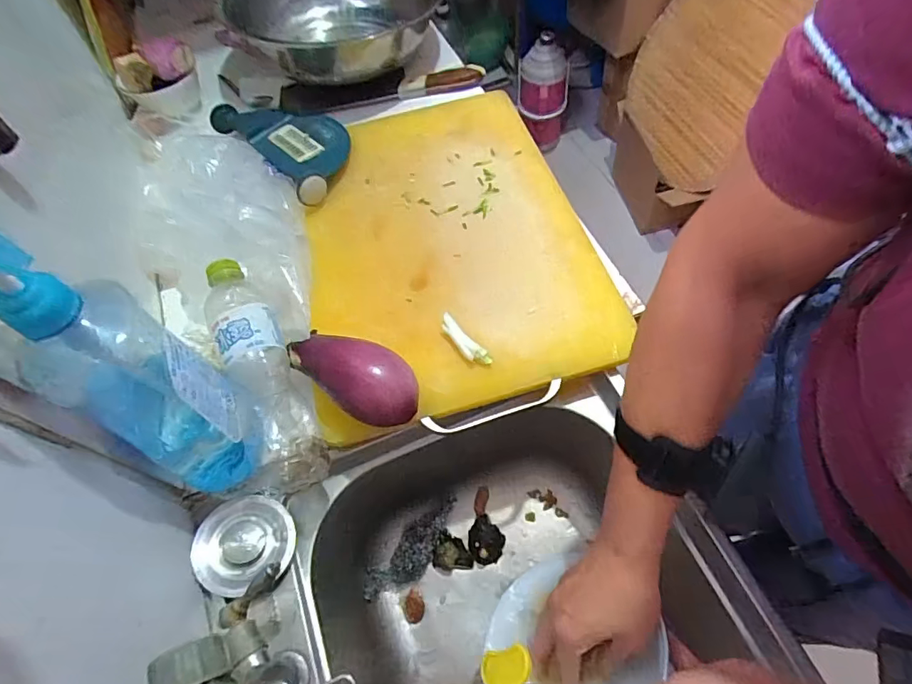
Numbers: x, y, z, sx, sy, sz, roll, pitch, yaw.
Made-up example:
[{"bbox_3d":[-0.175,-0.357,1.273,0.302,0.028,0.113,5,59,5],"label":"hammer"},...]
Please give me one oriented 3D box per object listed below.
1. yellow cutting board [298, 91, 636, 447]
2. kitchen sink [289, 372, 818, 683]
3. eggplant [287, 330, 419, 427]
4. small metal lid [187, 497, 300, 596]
[{"bbox_3d":[-0.017,-0.137,0.572,0.310,0.024,0.441,-13,61,-5],"label":"yellow cutting board"},{"bbox_3d":[0.090,0.351,0.429,0.414,0.201,0.553,-17,60,-5],"label":"kitchen sink"},{"bbox_3d":[-0.092,0.028,0.455,0.132,0.059,0.066,34,67,19],"label":"eggplant"},{"bbox_3d":[-0.187,0.175,0.438,0.083,0.017,0.073,-22,72,-41],"label":"small metal lid"}]

